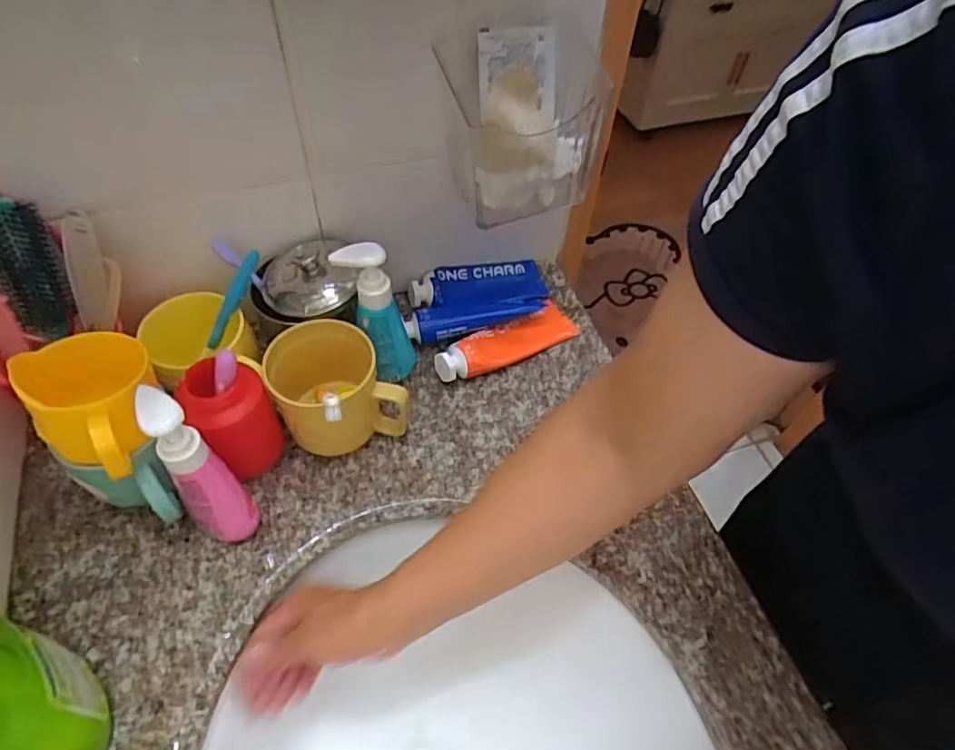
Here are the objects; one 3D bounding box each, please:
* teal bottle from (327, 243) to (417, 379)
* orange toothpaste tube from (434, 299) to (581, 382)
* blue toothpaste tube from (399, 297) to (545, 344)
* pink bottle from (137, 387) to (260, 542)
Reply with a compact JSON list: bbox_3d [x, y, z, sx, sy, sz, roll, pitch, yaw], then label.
[{"bbox_3d":[-0.081,-0.045,0.497,0.048,0.150,0.038,-28,60,-21],"label":"teal bottle"},{"bbox_3d":[0.030,-0.036,0.574,0.153,0.029,0.047,-30,61,-22],"label":"orange toothpaste tube"},{"bbox_3d":[0.003,-0.061,0.584,0.149,0.027,0.038,-14,56,-12],"label":"blue toothpaste tube"},{"bbox_3d":[-0.192,0.071,0.407,0.049,0.148,0.035,33,60,20],"label":"pink bottle"}]

